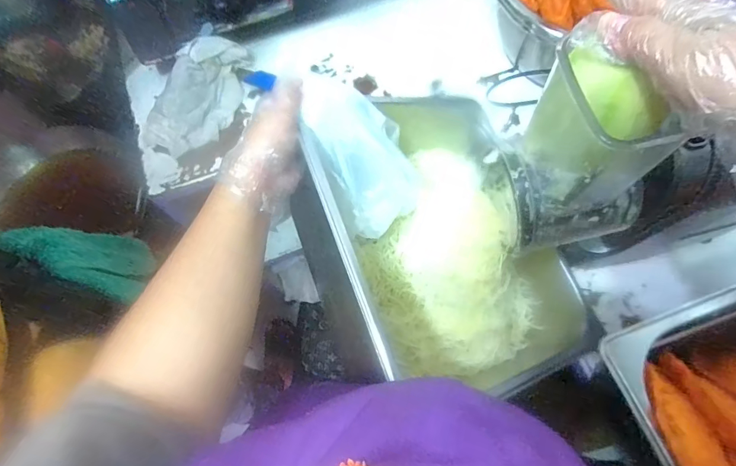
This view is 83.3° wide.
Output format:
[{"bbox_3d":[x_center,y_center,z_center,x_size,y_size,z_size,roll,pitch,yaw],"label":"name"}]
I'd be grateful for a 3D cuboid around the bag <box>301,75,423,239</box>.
[{"bbox_3d":[-0.004,-0.088,0.426,0.086,0.089,0.150,-30,71,-8],"label":"bag"}]

